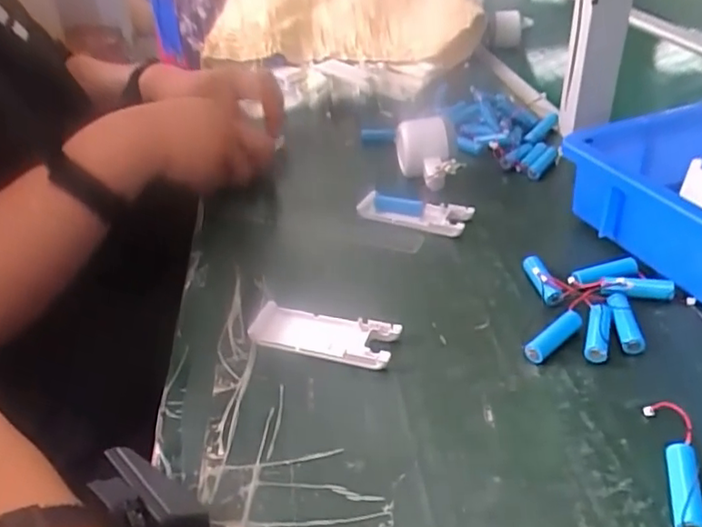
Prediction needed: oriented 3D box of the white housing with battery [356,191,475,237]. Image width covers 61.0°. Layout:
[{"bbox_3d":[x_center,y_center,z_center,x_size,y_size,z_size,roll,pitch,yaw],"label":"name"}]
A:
[{"bbox_3d":[0.059,-0.049,0.572,0.112,0.017,0.034,18,41,30],"label":"white housing with battery"}]

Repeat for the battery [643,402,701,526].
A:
[{"bbox_3d":[0.178,0.105,0.321,0.019,0.024,0.078,3,36,12],"label":"battery"}]

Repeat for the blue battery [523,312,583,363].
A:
[{"bbox_3d":[0.142,0.049,0.411,0.055,0.016,0.012,-28,40,-29],"label":"blue battery"}]

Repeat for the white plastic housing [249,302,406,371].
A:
[{"bbox_3d":[-0.020,0.053,0.434,0.106,0.015,0.038,8,37,19],"label":"white plastic housing"}]

